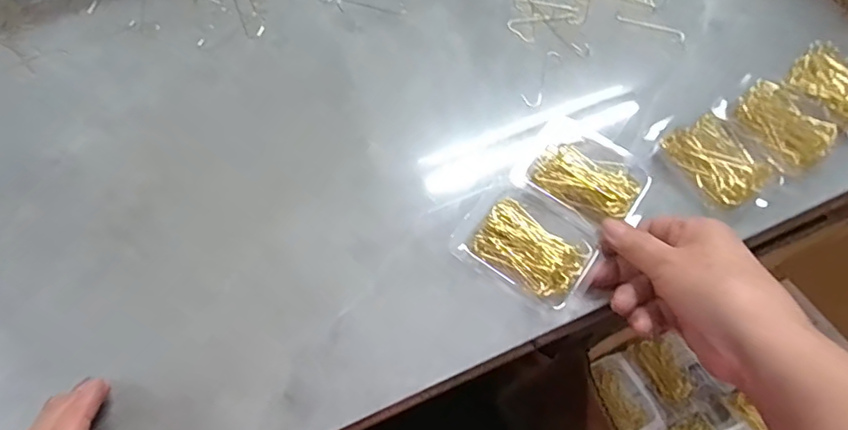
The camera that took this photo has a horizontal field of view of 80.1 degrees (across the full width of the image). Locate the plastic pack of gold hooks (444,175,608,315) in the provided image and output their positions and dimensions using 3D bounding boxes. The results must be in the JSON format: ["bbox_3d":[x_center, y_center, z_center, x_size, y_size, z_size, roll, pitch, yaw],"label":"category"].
[{"bbox_3d":[0.072,0.020,0.350,0.092,0.017,0.070,32,68,14],"label":"plastic pack of gold hooks"}]

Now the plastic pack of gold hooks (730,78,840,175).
[{"bbox_3d":[0.274,-0.067,0.388,0.052,0.025,0.072,-32,69,-15],"label":"plastic pack of gold hooks"}]

